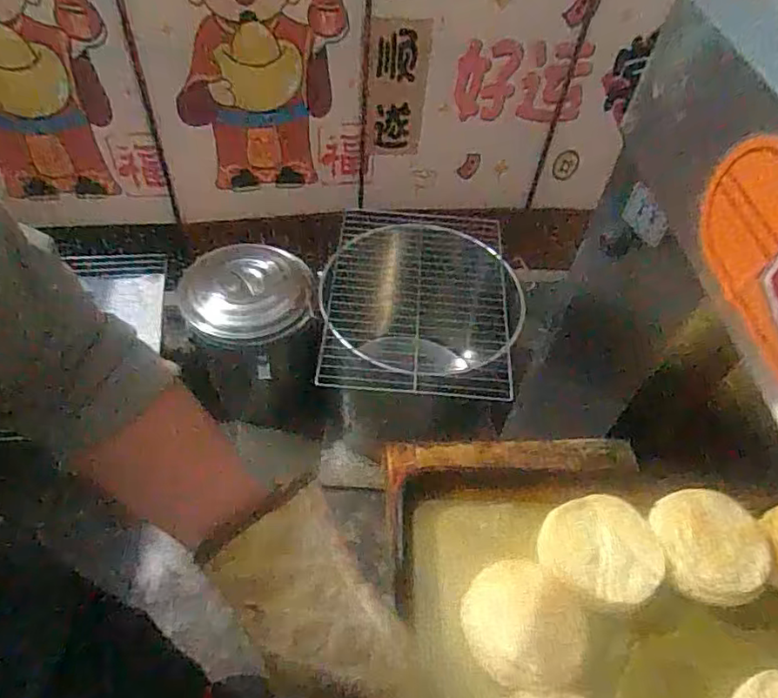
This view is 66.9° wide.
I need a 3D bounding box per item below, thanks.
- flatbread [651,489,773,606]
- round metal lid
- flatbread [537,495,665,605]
[{"bbox_3d":[0.300,0.181,0.545,0.104,0.026,0.101,-5,53,-9],"label":"flatbread"},{"bbox_3d":[-0.348,-0.148,1.435,0.314,0.067,0.301,3,52,-4],"label":"round metal lid"},{"bbox_3d":[0.194,0.185,0.544,0.103,0.026,0.092,0,52,-6],"label":"flatbread"}]

